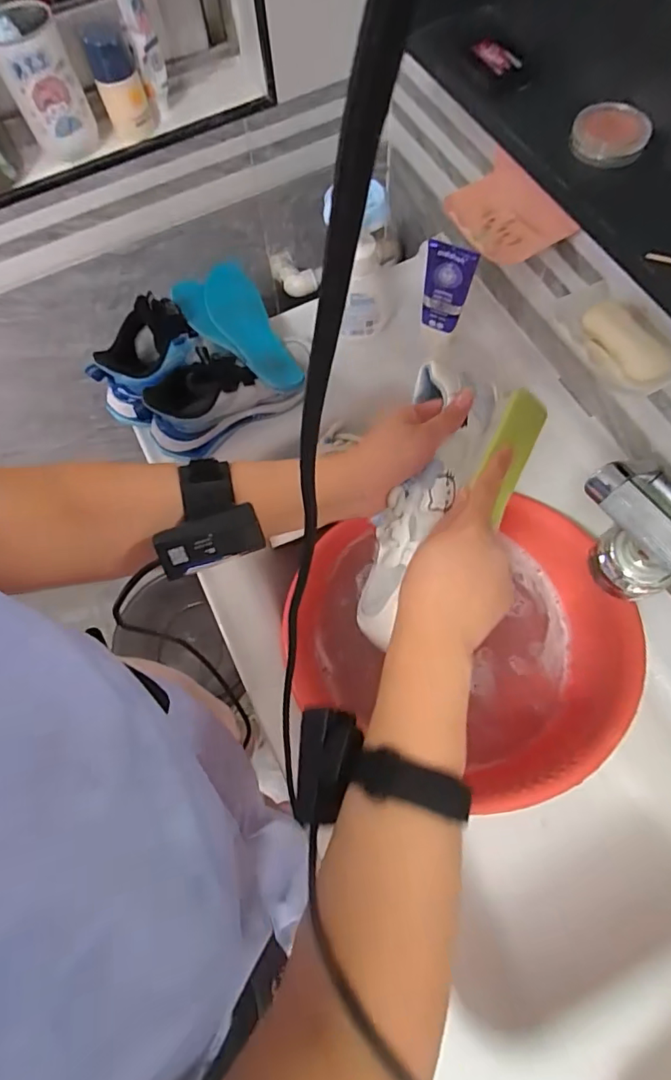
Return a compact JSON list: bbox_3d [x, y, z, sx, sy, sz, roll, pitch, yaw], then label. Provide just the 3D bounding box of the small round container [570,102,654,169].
[{"bbox_3d":[0.214,-0.317,0.404,0.056,0.016,0.056,-1,69,3],"label":"small round container"}]

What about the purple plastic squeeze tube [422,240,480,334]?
[{"bbox_3d":[0.133,-0.297,0.626,0.054,0.120,0.018,9,70,6],"label":"purple plastic squeeze tube"}]

